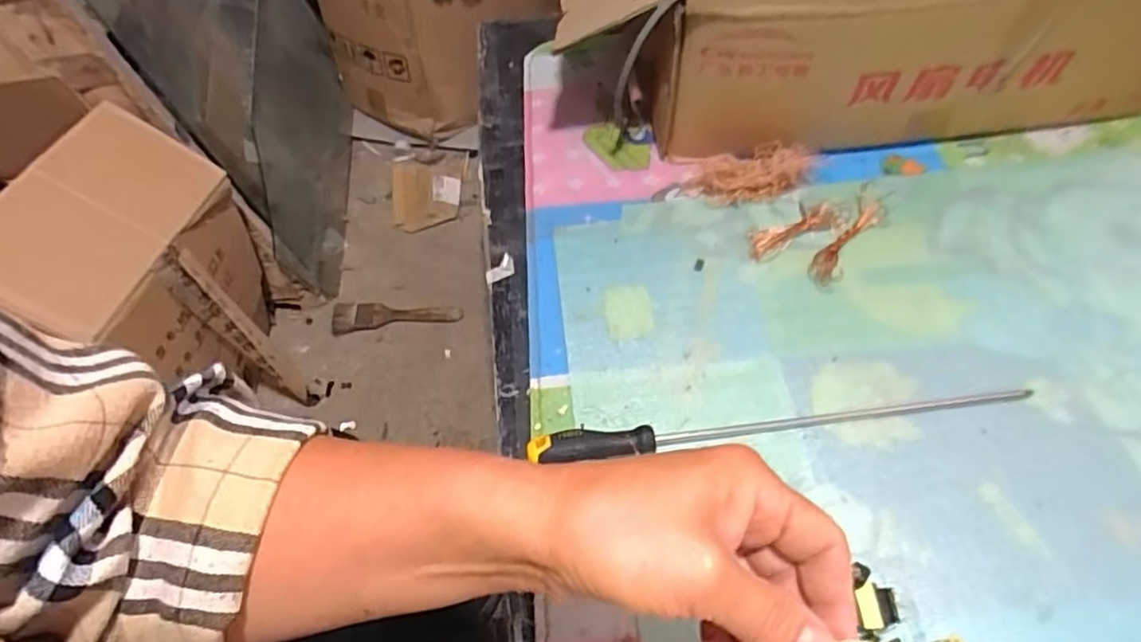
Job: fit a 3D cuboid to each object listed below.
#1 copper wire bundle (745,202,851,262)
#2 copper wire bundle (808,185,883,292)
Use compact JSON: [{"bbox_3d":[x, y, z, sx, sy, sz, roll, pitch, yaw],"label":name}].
[{"bbox_3d":[0.215,-0.091,0.610,0.109,0.012,0.038,-22,54,-11],"label":"copper wire bundle"},{"bbox_3d":[0.263,-0.082,0.601,0.030,0.017,0.137,30,61,25],"label":"copper wire bundle"}]

